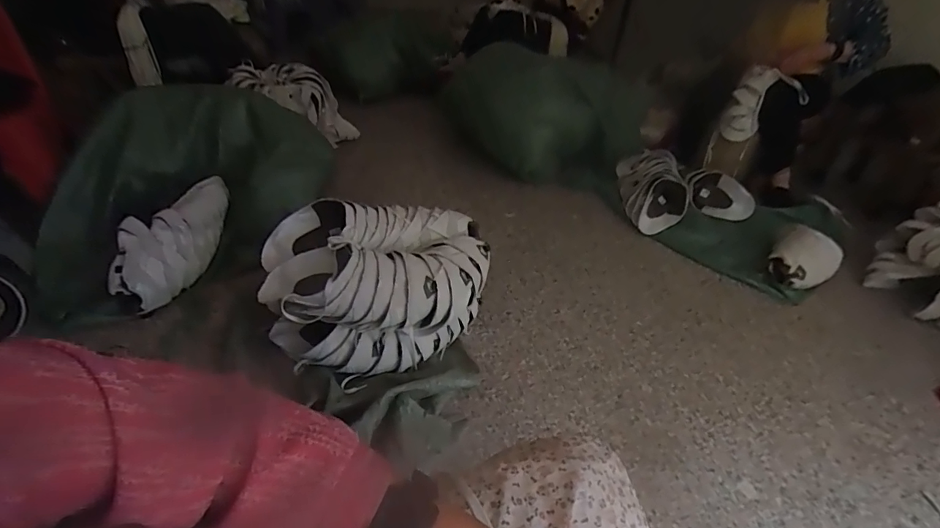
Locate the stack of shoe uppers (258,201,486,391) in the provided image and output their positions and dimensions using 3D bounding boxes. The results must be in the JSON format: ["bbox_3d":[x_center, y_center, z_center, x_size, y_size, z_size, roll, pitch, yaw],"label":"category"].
[{"bbox_3d":[-0.199,0.039,0.987,0.450,0.233,0.273,-5,39,-12],"label":"stack of shoe uppers"}]

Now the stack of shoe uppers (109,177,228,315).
[{"bbox_3d":[-0.721,-0.076,1.140,0.169,0.110,0.401,24,56,-4],"label":"stack of shoe uppers"}]

